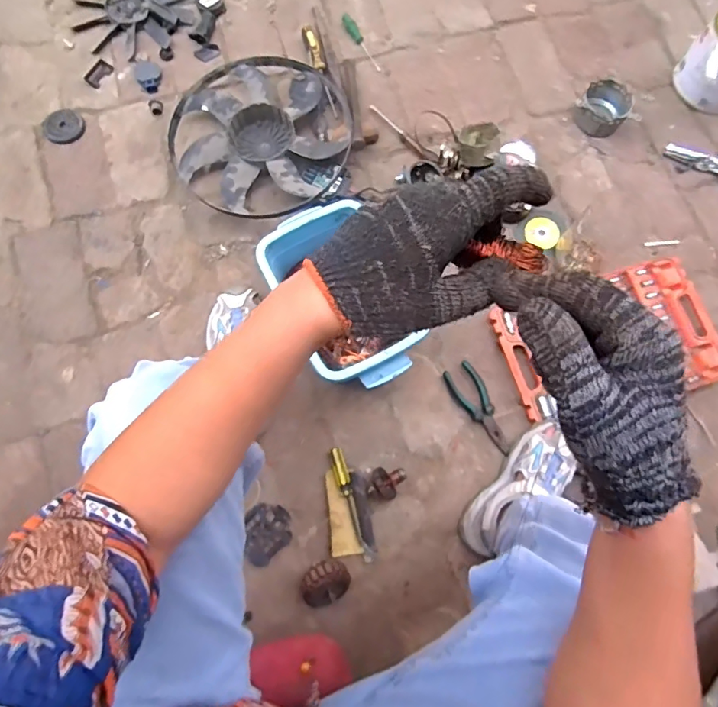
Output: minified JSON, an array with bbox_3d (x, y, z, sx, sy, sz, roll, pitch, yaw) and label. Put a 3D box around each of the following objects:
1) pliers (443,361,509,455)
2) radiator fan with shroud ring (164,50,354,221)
[{"bbox_3d":[0.215,0.100,0.868,0.056,0.011,0.173,-26,79,-7],"label":"pliers"},{"bbox_3d":[-0.195,-0.444,0.970,0.358,0.048,0.365,24,78,4],"label":"radiator fan with shroud ring"}]

